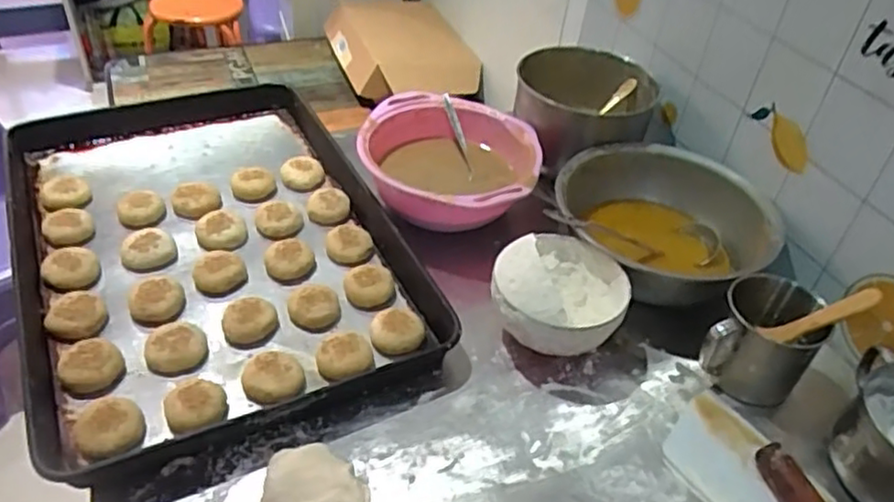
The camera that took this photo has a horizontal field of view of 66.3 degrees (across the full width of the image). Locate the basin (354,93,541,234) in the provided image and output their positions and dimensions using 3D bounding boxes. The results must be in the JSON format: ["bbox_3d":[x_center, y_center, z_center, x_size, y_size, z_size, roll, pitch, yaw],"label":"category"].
[{"bbox_3d":[0.000,-0.125,0.939,0.226,0.089,0.236,4,42,-3],"label":"basin"}]

